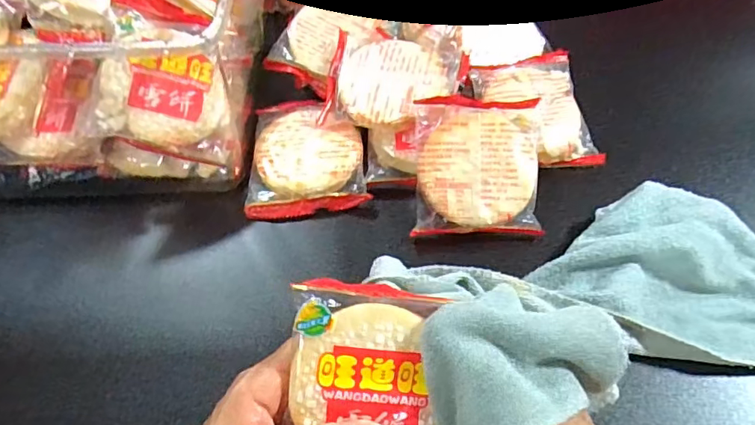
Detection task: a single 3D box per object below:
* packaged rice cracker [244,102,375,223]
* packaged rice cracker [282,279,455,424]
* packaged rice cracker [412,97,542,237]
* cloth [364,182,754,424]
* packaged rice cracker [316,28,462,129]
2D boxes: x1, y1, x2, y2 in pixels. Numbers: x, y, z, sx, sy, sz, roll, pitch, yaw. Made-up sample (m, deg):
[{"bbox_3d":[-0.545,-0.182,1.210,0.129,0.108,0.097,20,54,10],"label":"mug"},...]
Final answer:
[{"bbox_3d":[-0.053,-0.046,0.385,0.084,0.021,0.101,-7,57,-4],"label":"packaged rice cracker"},{"bbox_3d":[-0.003,0.081,0.242,0.072,0.014,0.094,3,90,-2],"label":"packaged rice cracker"},{"bbox_3d":[0.069,-0.033,0.358,0.084,0.014,0.098,3,78,1],"label":"packaged rice cracker"},{"bbox_3d":[0.135,0.065,0.296,0.278,0.088,0.137,-13,56,-24],"label":"cloth"},{"bbox_3d":[0.011,-0.102,0.388,0.096,0.009,0.082,8,57,7],"label":"packaged rice cracker"}]

